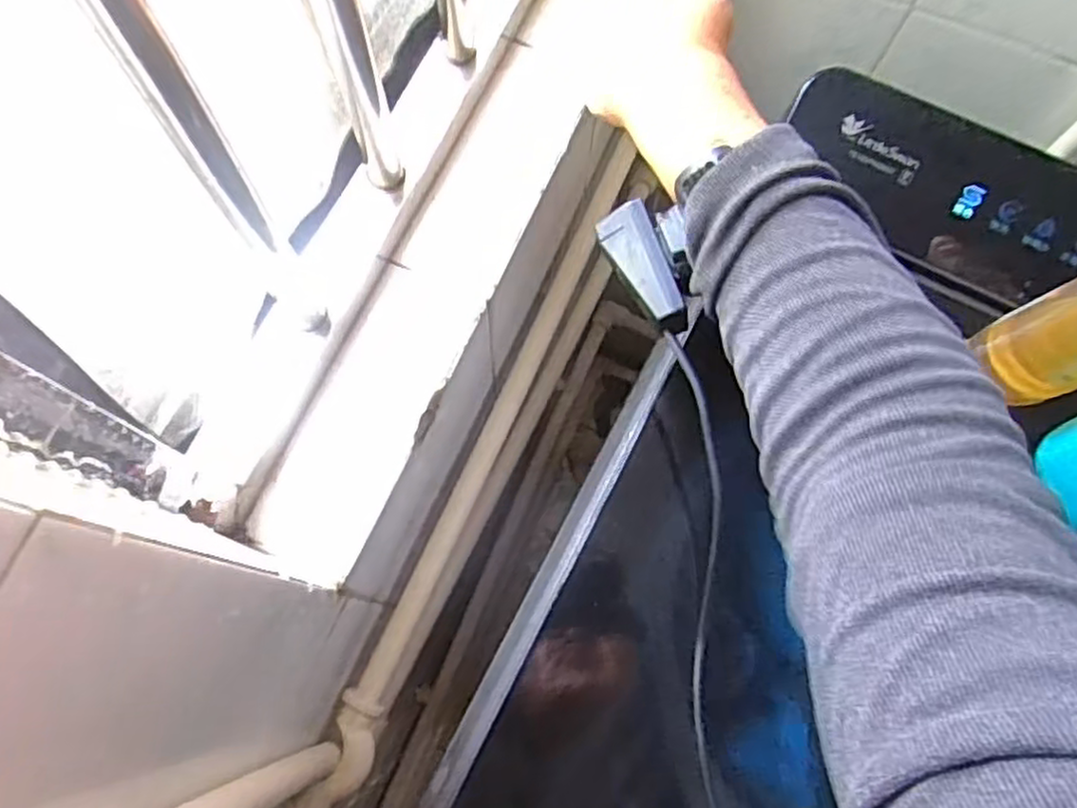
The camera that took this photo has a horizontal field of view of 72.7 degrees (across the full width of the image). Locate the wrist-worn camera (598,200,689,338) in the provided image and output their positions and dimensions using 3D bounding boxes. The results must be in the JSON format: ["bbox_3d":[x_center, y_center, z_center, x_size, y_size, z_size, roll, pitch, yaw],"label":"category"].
[{"bbox_3d":[0.060,-0.072,0.391,0.028,0.026,0.069,-34,69,24],"label":"wrist-worn camera"}]

